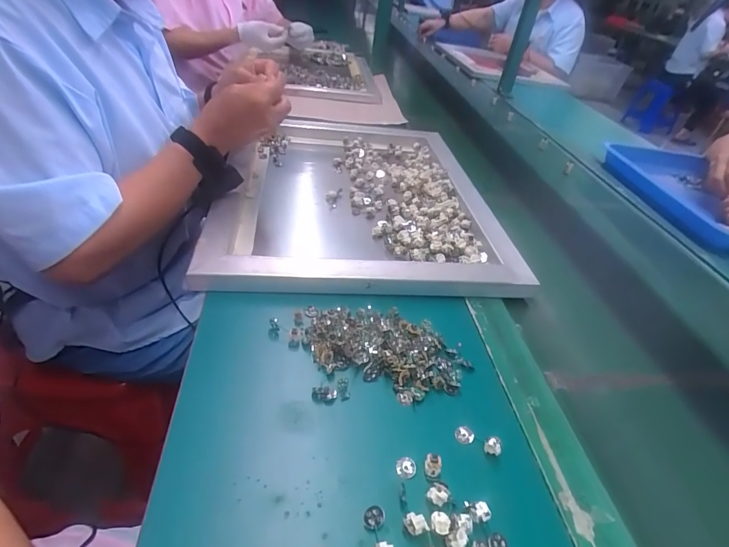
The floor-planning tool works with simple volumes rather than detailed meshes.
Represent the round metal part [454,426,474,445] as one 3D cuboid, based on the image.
[{"bbox_3d":[0.088,0.142,0.363,0.017,0.004,0.015,-5,40,-17],"label":"round metal part"}]

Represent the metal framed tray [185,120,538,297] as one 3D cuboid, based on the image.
[{"bbox_3d":[-0.015,-0.147,0.693,0.418,0.042,0.530,2,39,-9],"label":"metal framed tray"}]

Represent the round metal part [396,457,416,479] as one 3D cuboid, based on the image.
[{"bbox_3d":[0.033,0.156,0.332,0.016,0.004,0.016,6,39,-4],"label":"round metal part"}]

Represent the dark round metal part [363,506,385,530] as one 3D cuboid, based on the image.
[{"bbox_3d":[0.007,0.178,0.301,0.015,0.004,0.016,6,39,-4],"label":"dark round metal part"}]

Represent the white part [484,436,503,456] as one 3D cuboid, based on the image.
[{"bbox_3d":[0.111,0.147,0.353,0.014,0.014,0.011,26,42,23],"label":"white part"}]

